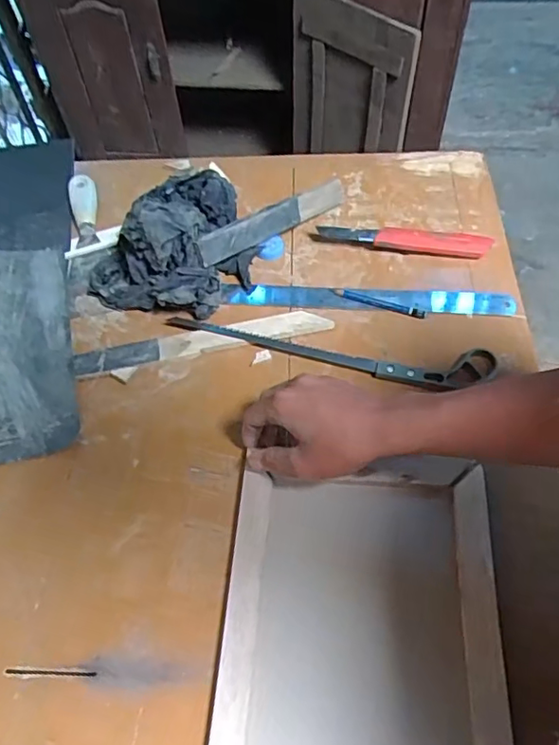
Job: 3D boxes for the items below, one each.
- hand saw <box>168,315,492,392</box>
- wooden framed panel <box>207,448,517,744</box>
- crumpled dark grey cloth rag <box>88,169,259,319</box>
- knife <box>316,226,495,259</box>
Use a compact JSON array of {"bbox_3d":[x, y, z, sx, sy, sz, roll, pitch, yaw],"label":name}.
[{"bbox_3d":[0.047,-0.019,0.574,0.328,0.014,0.048,7,58,6],"label":"hand saw"},{"bbox_3d":[0.060,0.203,0.427,0.207,0.011,0.280,2,58,4],"label":"wooden framed panel"},{"bbox_3d":[-0.111,-0.133,0.605,0.180,0.076,0.135,-33,62,-17],"label":"crumpled dark grey cloth rag"},{"bbox_3d":[0.143,-0.151,0.643,0.192,0.021,0.027,3,58,4],"label":"knife"}]

